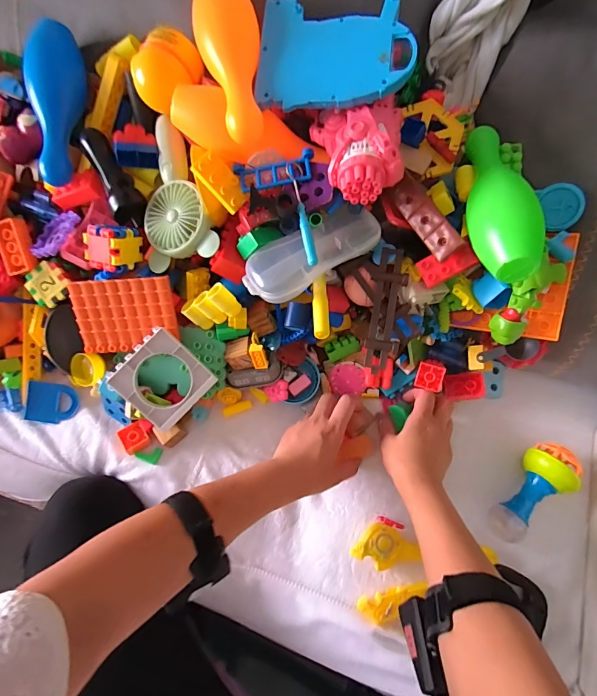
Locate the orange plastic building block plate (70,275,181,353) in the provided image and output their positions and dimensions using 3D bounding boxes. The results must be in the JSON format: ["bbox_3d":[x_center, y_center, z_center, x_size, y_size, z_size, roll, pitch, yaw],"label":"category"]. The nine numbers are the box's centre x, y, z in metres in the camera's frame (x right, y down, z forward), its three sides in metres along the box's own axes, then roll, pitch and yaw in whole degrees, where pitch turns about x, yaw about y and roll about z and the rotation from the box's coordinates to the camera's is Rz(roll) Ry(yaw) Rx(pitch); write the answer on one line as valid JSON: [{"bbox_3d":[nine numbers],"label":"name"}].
[{"bbox_3d":[-0.214,-0.042,0.485,0.120,0.012,0.090,-3,111,4],"label":"orange plastic building block plate"}]

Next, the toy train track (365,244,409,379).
[{"bbox_3d":[0.101,-0.044,0.446,0.038,0.007,0.143,8,86,17],"label":"toy train track"}]

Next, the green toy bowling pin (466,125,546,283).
[{"bbox_3d":[0.211,-0.160,0.400,0.064,0.056,0.206,8,73,4],"label":"green toy bowling pin"}]

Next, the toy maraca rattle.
[{"bbox_3d":[0.287,0.180,0.475,0.062,0.053,0.135,37,77,12],"label":"toy maraca rattle"}]

